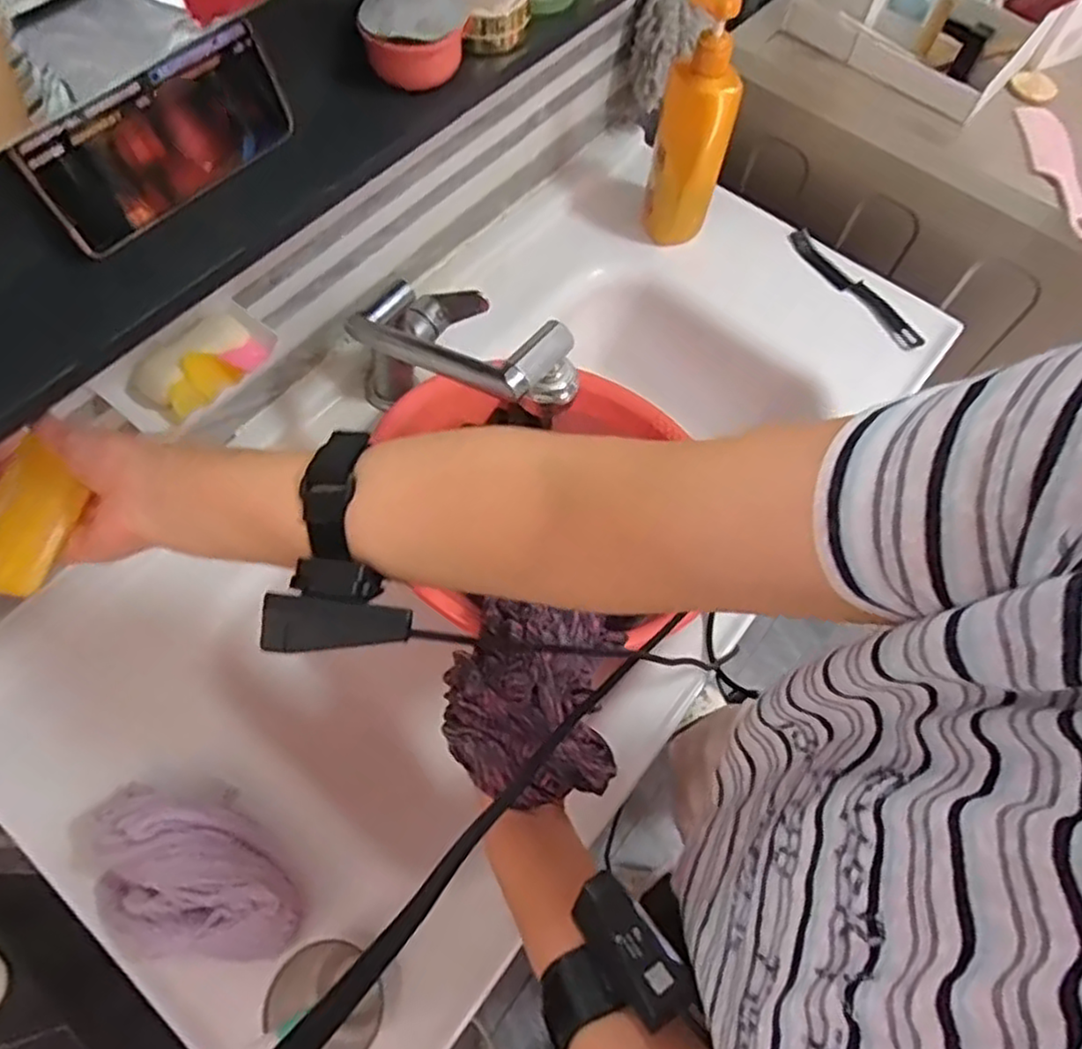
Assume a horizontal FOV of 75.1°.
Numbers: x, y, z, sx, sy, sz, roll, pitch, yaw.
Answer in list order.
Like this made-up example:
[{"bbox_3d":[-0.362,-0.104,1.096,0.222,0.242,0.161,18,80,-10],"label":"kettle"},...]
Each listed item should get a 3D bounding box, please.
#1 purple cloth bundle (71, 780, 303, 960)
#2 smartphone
[{"bbox_3d":[-0.271,0.267,0.534,0.190,0.072,0.103,13,64,4],"label":"purple cloth bundle"},{"bbox_3d":[-0.234,-0.242,0.445,0.015,0.073,0.167,30,66,28],"label":"smartphone"}]

